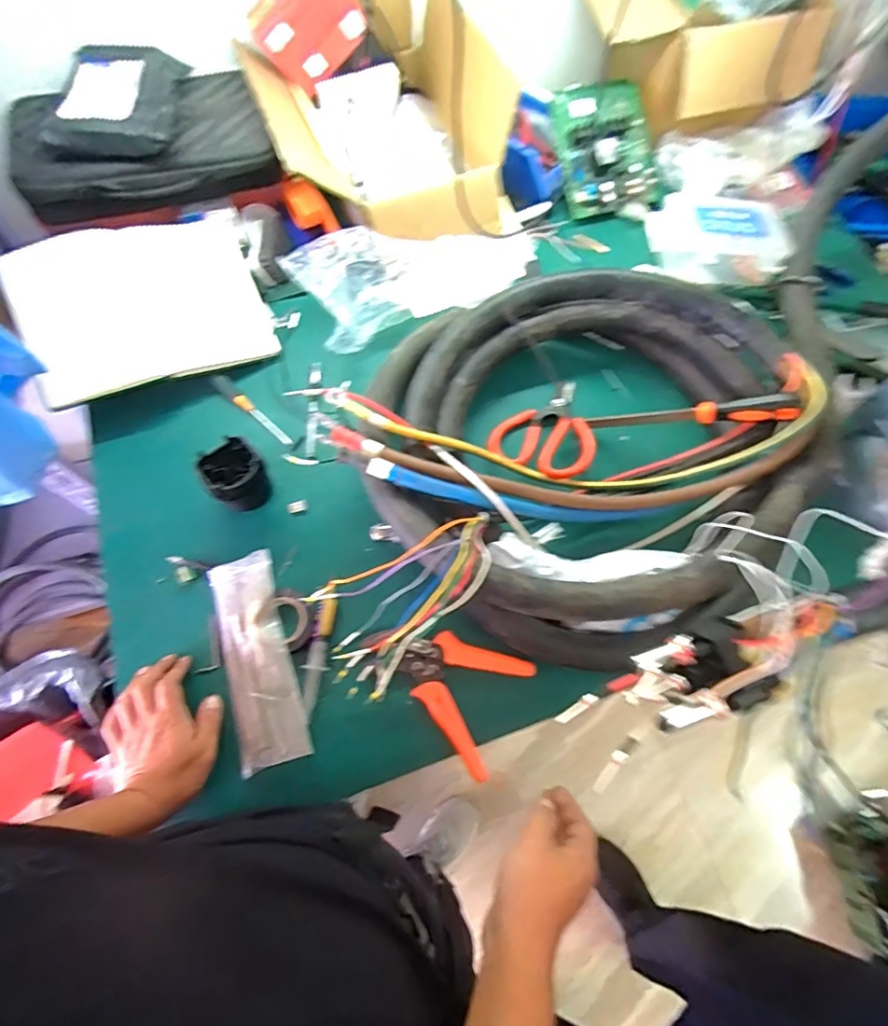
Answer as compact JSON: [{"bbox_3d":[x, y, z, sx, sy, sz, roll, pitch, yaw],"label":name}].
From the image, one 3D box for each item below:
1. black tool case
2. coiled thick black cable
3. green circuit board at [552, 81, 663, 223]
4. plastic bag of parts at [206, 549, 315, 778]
[{"bbox_3d":[-0.401,-0.507,0.692,0.315,0.102,0.202,-17,70,-9],"label":"black tool case"},{"bbox_3d":[0.179,-0.075,0.617,0.497,0.107,0.469,1,68,-2],"label":"coiled thick black cable"},{"bbox_3d":[0.260,-0.580,0.821,0.161,0.040,0.205,-8,90,-10],"label":"green circuit board"},{"bbox_3d":[-0.203,0.155,0.564,0.074,0.028,0.222,-17,69,-8],"label":"plastic bag of parts"}]

